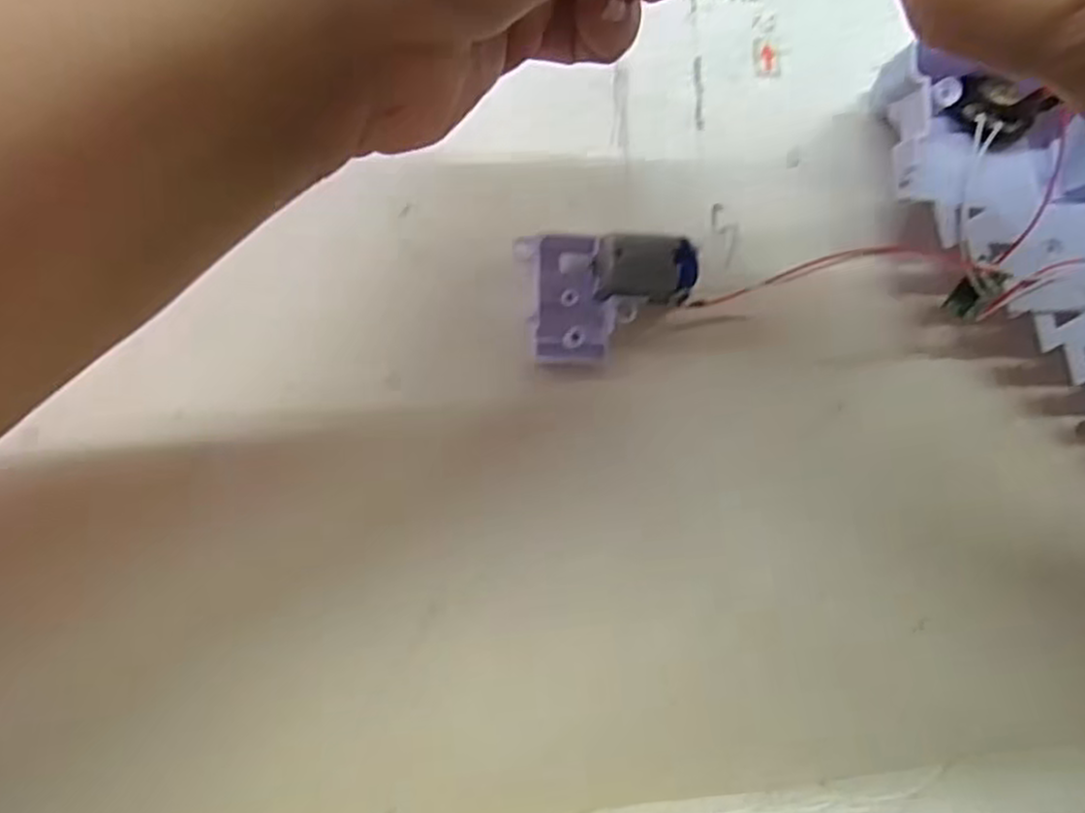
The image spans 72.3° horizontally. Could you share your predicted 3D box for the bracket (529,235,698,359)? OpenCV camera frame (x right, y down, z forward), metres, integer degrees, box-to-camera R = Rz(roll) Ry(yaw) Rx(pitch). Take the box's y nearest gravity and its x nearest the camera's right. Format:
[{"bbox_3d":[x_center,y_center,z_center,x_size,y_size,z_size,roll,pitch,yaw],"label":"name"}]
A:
[{"bbox_3d":[0.019,-0.032,0.209,0.047,0.021,0.034,-6,84,-6],"label":"bracket"}]

